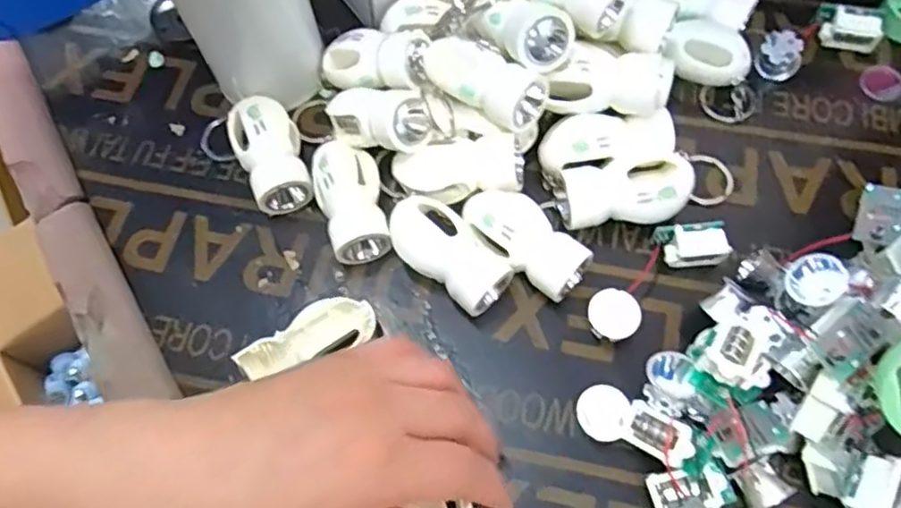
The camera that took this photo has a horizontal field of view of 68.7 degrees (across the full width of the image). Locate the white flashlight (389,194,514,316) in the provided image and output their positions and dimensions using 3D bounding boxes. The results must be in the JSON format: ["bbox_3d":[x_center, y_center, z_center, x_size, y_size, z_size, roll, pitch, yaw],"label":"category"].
[{"bbox_3d":[-0.001,0.000,0.330,0.063,0.027,0.034,38,73,18],"label":"white flashlight"}]

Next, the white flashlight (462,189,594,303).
[{"bbox_3d":[0.038,-0.008,0.325,0.066,0.022,0.029,42,74,5],"label":"white flashlight"}]

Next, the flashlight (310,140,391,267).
[{"bbox_3d":[-0.052,-0.027,0.345,0.033,0.026,0.059,-15,66,-4],"label":"flashlight"}]

